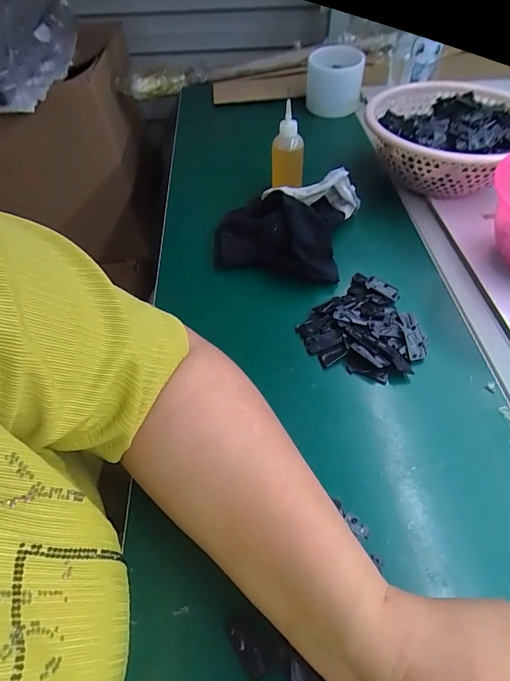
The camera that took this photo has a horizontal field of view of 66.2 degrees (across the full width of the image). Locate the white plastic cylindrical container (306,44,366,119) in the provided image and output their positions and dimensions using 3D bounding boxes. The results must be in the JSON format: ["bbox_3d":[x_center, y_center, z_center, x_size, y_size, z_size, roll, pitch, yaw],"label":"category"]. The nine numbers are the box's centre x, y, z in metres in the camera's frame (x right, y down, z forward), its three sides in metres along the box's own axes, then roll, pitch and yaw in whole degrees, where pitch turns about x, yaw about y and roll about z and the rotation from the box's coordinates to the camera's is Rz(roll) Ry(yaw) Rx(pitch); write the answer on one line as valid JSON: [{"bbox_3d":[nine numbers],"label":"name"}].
[{"bbox_3d":[0.127,-0.417,0.632,0.088,0.080,0.070,1,52,5],"label":"white plastic cylindrical container"}]

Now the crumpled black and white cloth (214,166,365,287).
[{"bbox_3d":[0.030,-0.129,0.430,0.158,0.063,0.140,4,53,8],"label":"crumpled black and white cloth"}]

